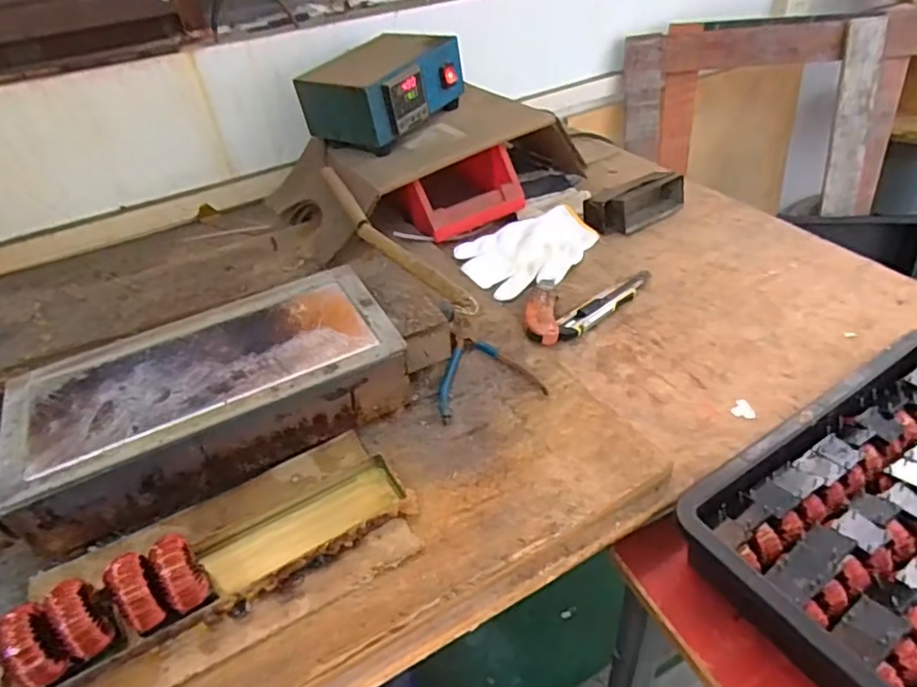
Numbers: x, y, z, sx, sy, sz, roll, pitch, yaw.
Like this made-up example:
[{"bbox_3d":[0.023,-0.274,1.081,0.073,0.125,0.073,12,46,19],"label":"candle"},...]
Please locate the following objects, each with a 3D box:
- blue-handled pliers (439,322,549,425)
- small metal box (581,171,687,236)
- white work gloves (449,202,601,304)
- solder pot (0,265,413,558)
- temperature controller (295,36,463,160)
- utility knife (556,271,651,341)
[{"bbox_3d":[0.013,0.022,0.627,0.109,0.012,0.135,-17,41,-14],"label":"blue-handled pliers"},{"bbox_3d":[0.263,-0.209,0.863,0.154,0.056,0.056,-21,42,-18],"label":"small metal box"},{"bbox_3d":[0.103,-0.132,0.820,0.196,0.026,0.123,-23,42,-20],"label":"white work gloves"},{"bbox_3d":[-0.228,0.051,0.564,0.331,0.092,0.165,-22,42,-19],"label":"solder pot"},{"bbox_3d":[-0.110,-0.374,0.872,0.157,0.107,0.193,21,46,28],"label":"temperature controller"},{"bbox_3d":[0.181,-0.050,0.726,0.174,0.013,0.028,-33,47,-29],"label":"utility knife"}]

